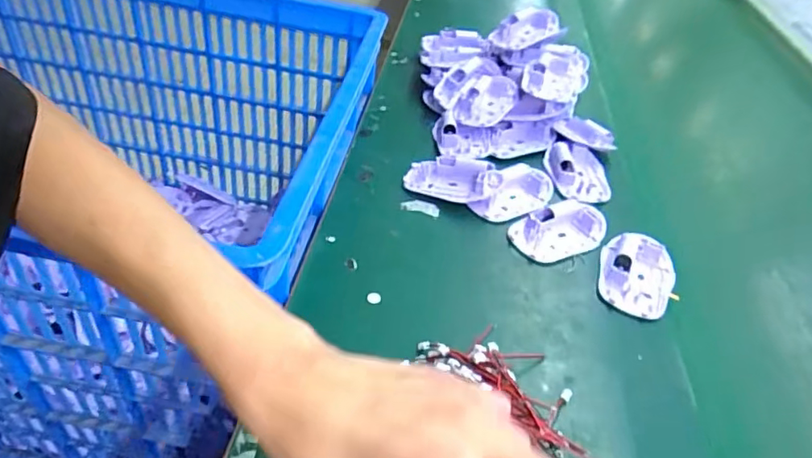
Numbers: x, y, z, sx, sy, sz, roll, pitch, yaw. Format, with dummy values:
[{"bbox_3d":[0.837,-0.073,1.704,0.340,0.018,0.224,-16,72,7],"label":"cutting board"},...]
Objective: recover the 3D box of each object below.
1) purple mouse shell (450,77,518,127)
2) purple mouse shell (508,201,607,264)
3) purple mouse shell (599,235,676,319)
[{"bbox_3d":[0.094,-0.146,0.633,0.054,0.020,0.085,33,65,12],"label":"purple mouse shell"},{"bbox_3d":[0.142,0.000,0.506,0.094,0.018,0.050,-13,46,-22],"label":"purple mouse shell"},{"bbox_3d":[0.200,0.037,0.475,0.063,0.018,0.089,27,45,20],"label":"purple mouse shell"}]

